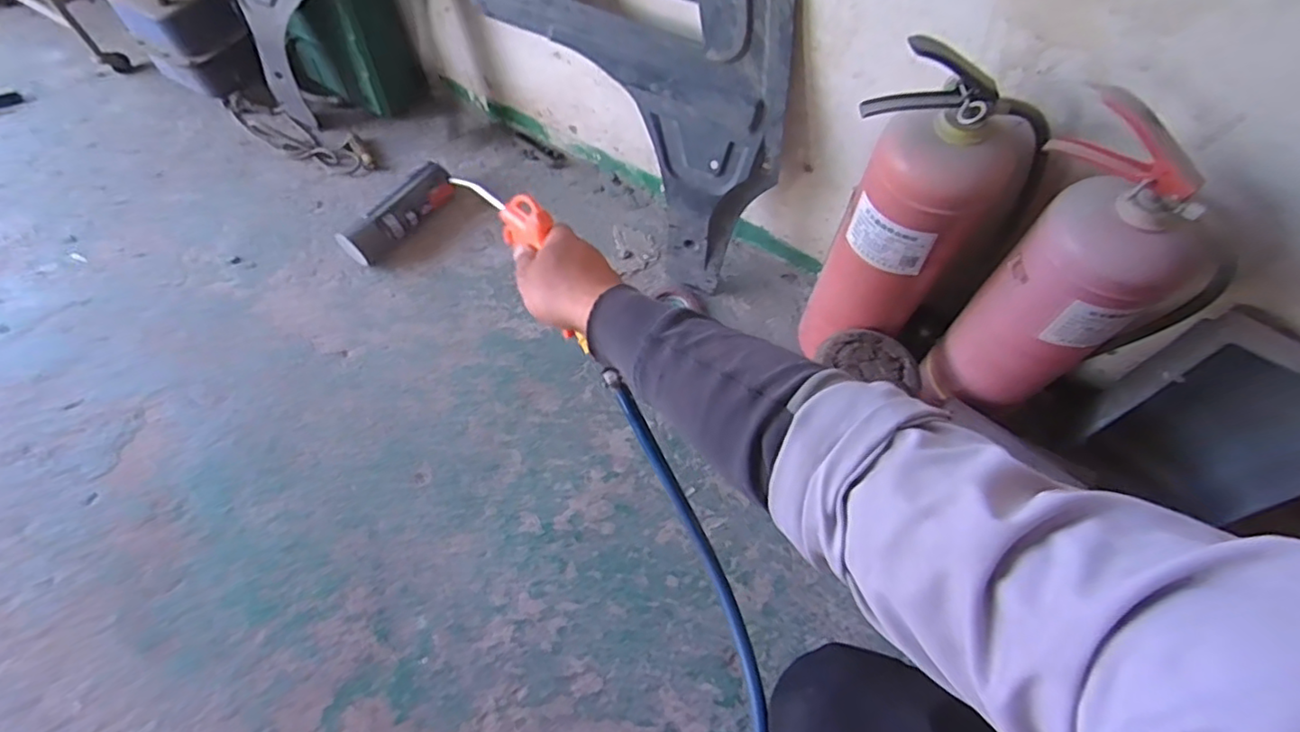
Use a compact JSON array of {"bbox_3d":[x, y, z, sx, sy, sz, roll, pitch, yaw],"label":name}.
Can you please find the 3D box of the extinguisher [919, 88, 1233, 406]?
[{"bbox_3d":[0.438,-0.082,0.657,0.151,0.357,0.174,-27,65,-14],"label":"extinguisher"}]

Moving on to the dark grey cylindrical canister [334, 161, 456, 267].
[{"bbox_3d":[-0.404,-0.250,0.996,0.074,0.067,0.194,34,66,16],"label":"dark grey cylindrical canister"}]

